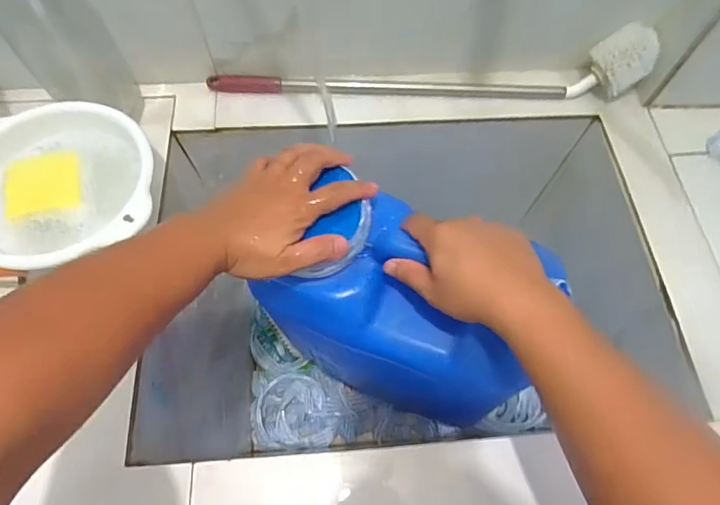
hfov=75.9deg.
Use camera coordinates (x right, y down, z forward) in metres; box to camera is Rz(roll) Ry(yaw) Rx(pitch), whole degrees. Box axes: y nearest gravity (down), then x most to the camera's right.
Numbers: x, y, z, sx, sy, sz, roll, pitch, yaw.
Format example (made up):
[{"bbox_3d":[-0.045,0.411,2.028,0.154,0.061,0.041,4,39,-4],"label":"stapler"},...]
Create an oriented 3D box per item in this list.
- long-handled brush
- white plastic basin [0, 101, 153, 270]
[{"bbox_3d":[0.089,-0.246,0.623,0.590,0.100,0.058,-1,65,-1],"label":"long-handled brush"},{"bbox_3d":[-0.325,-0.080,0.511,0.204,0.062,0.170,-8,65,-5],"label":"white plastic basin"}]

